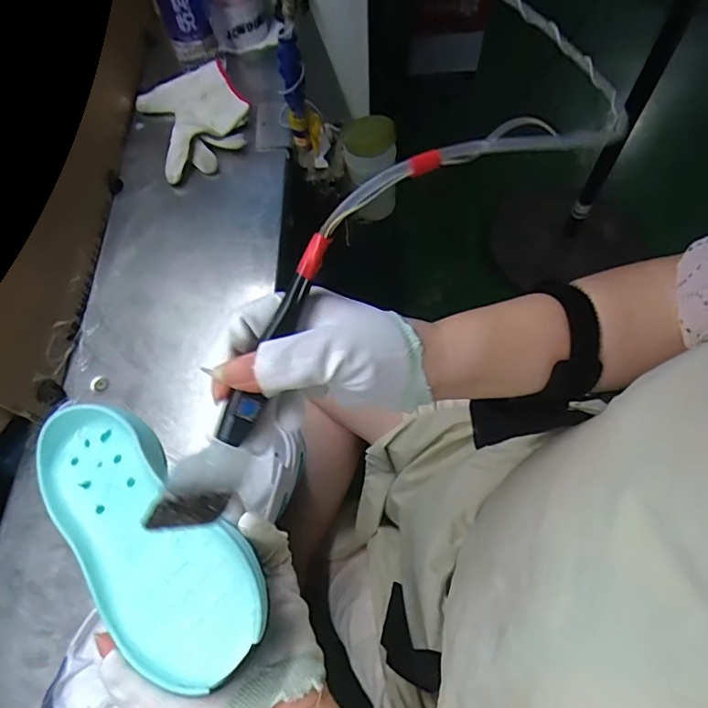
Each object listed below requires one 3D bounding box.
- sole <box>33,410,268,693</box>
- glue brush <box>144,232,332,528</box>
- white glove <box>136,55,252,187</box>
[{"bbox_3d":[-0.127,0.101,0.301,0.076,0.023,0.192,-42,62,-17],"label":"sole"},{"bbox_3d":[-0.051,0.014,0.260,0.027,0.018,0.162,24,83,14],"label":"glue brush"},{"bbox_3d":[-0.203,-0.304,0.669,0.130,0.045,0.163,-23,63,-8],"label":"white glove"}]

